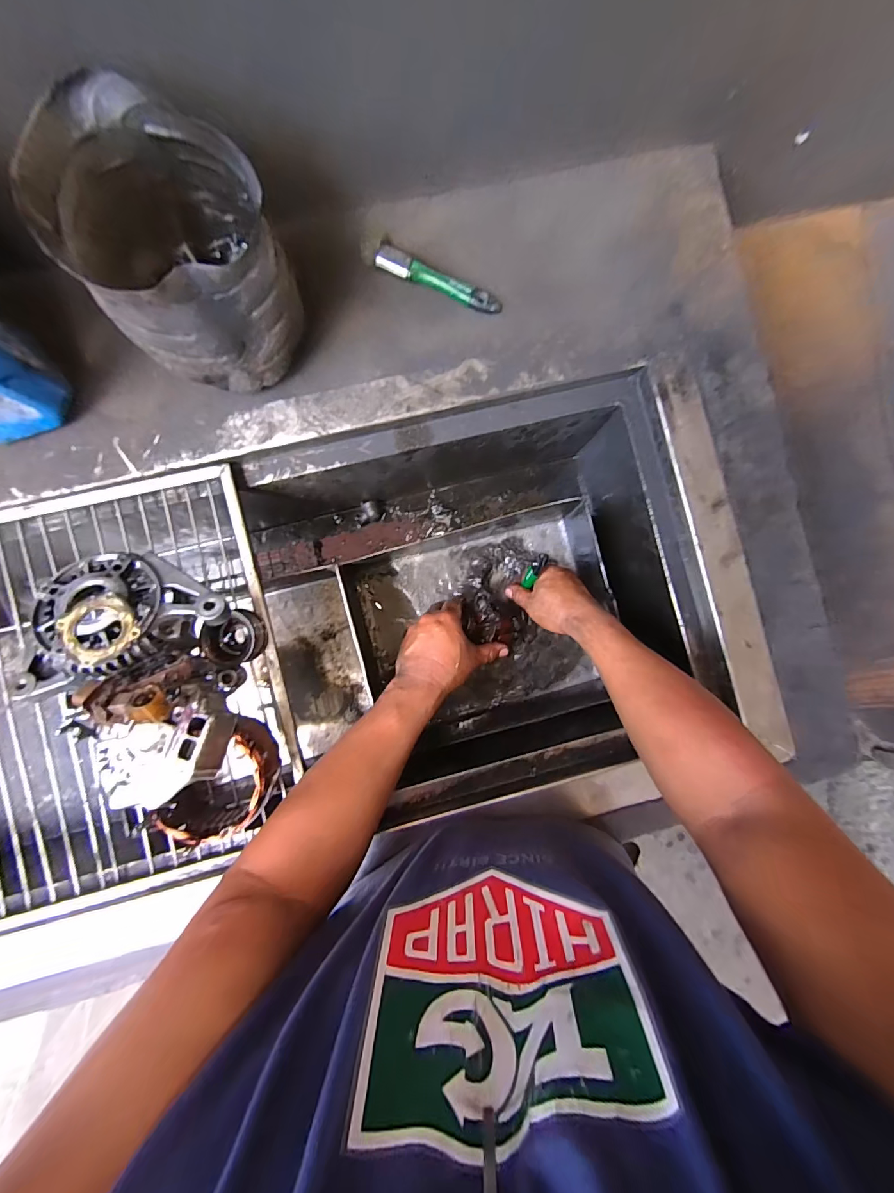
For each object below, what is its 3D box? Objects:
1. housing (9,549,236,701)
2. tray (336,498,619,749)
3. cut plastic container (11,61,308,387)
[{"bbox_3d":[-0.304,0.018,0.395,0.180,0.045,0.117,-13,89,-3],"label":"housing"},{"bbox_3d":[0.053,0.038,0.619,0.360,0.109,0.278,-17,89,-3],"label":"tray"},{"bbox_3d":[-0.229,-0.290,0.389,0.172,0.163,0.156,44,87,-1],"label":"cut plastic container"}]

